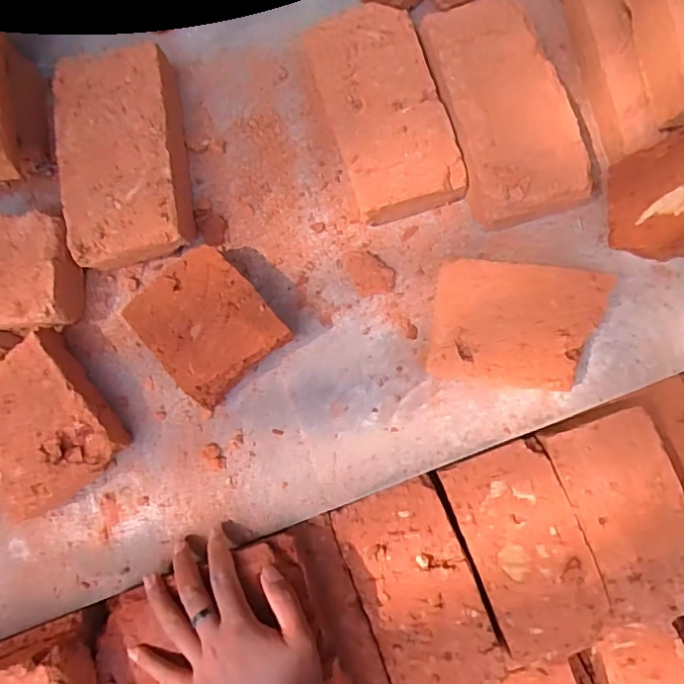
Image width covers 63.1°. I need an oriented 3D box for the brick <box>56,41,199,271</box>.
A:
[{"bbox_3d":[-0.204,-0.170,0.528,0.108,0.061,0.200,-9,82,2],"label":"brick"}]

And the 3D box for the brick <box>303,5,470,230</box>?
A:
[{"bbox_3d":[0.037,-0.209,0.519,0.104,0.051,0.194,-19,81,1],"label":"brick"}]

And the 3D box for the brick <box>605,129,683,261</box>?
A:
[{"bbox_3d":[0.280,-0.119,0.466,0.052,0.113,0.094,-1,87,-24],"label":"brick"}]

